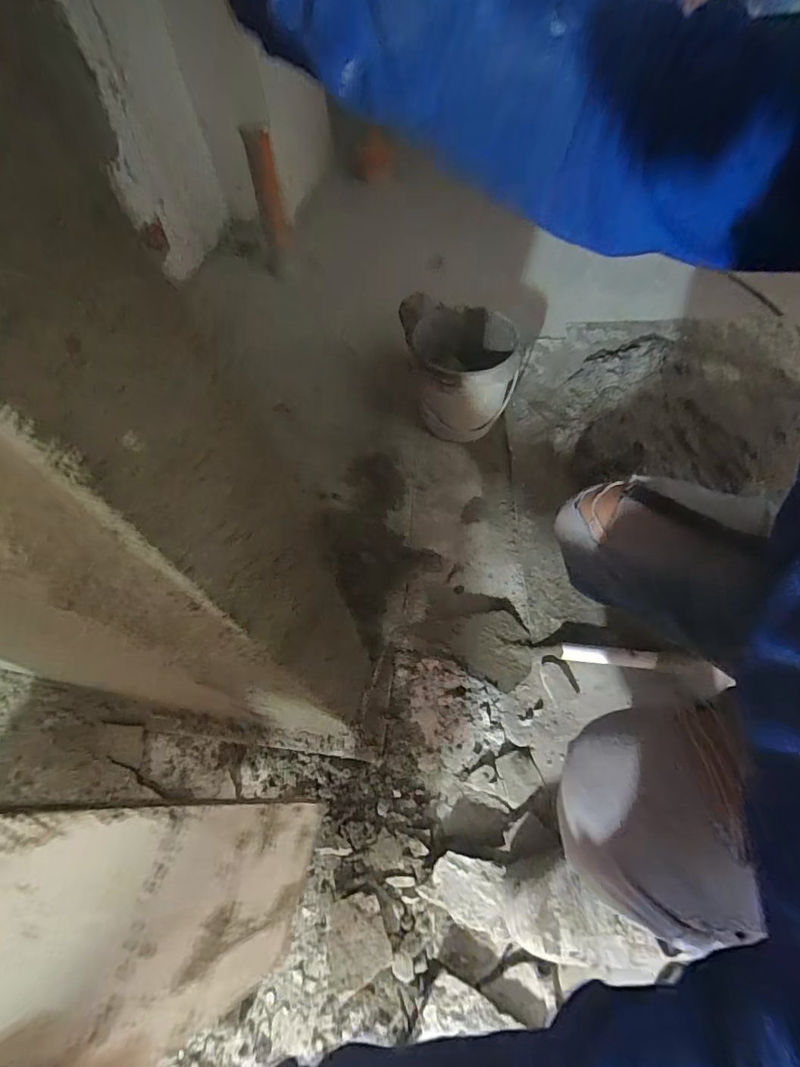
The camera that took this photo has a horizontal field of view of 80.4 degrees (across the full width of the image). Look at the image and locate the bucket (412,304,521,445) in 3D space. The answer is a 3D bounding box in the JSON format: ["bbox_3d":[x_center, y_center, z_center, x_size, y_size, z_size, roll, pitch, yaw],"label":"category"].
[{"bbox_3d":[0.129,-0.312,0.943,0.188,0.187,0.204,-3,59,0],"label":"bucket"}]

